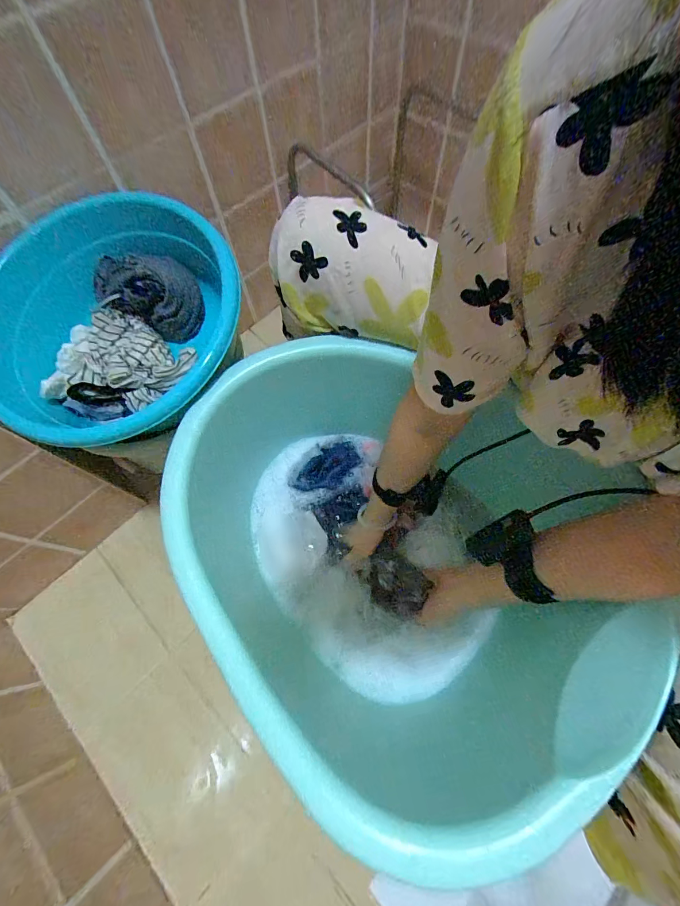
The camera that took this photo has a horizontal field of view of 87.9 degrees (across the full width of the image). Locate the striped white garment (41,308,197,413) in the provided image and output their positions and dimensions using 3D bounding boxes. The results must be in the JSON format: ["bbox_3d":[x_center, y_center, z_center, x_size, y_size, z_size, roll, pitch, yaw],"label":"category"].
[{"bbox_3d":[-0.327,-0.148,0.538,0.186,0.051,0.157,8,66,6],"label":"striped white garment"}]

